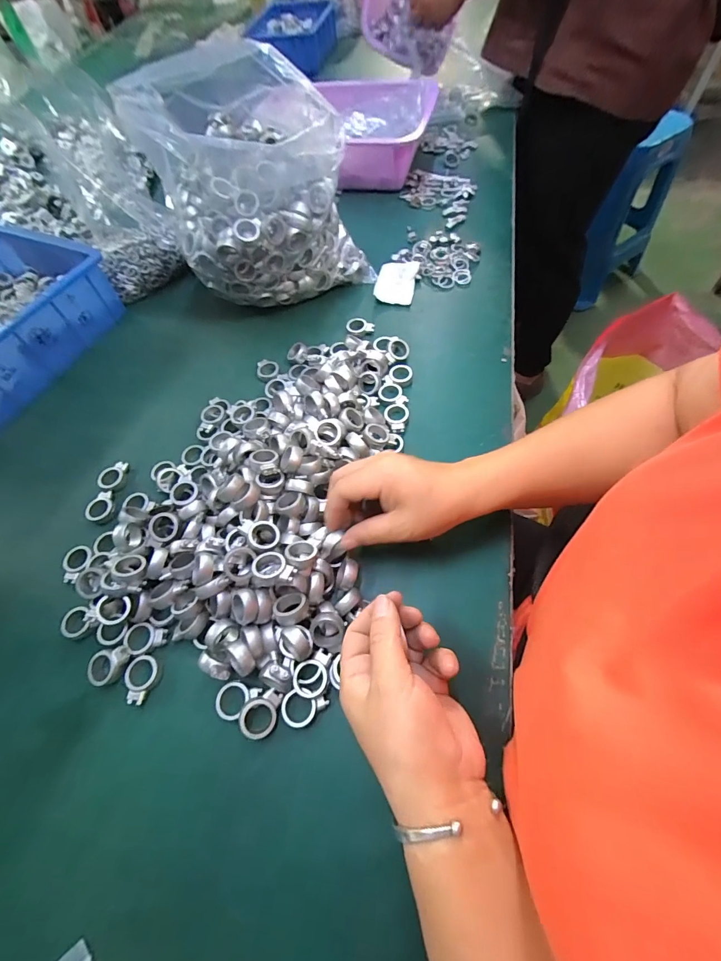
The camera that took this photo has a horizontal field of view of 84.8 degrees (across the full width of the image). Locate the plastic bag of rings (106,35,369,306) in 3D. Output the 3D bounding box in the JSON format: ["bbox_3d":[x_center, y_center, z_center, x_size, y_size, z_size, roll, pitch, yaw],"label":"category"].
[{"bbox_3d":[-0.115,-0.325,0.465,0.211,0.211,0.205,-30,64,-13],"label":"plastic bag of rings"}]

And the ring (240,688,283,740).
[{"bbox_3d":[-0.073,0.170,0.290,0.025,0.009,0.032,9,62,8],"label":"ring"}]

